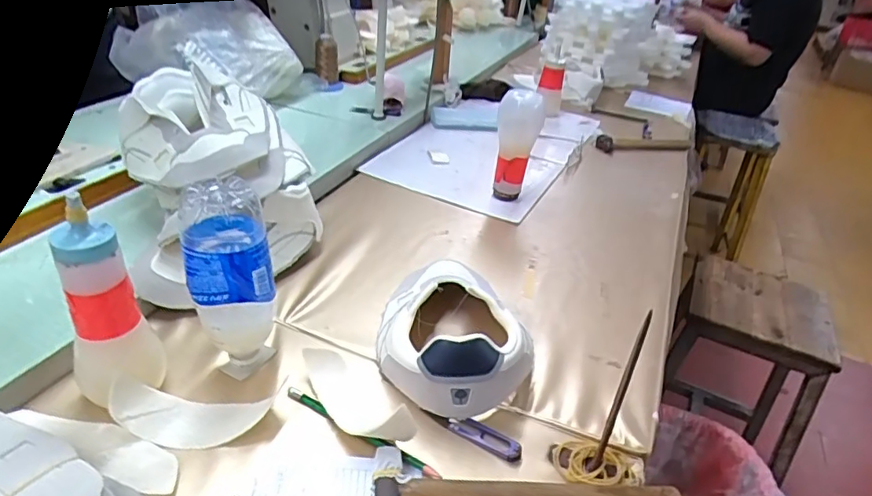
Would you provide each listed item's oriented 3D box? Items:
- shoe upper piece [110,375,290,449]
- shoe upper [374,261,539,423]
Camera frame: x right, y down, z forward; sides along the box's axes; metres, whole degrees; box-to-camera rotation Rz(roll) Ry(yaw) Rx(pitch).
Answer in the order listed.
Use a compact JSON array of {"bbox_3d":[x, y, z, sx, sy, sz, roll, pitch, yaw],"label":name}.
[{"bbox_3d":[-0.215,0.148,0.493,0.134,0.034,0.048,11,31,-19],"label":"shoe upper piece"},{"bbox_3d":[0.024,0.070,0.601,0.165,0.079,0.229,8,33,0],"label":"shoe upper"}]

